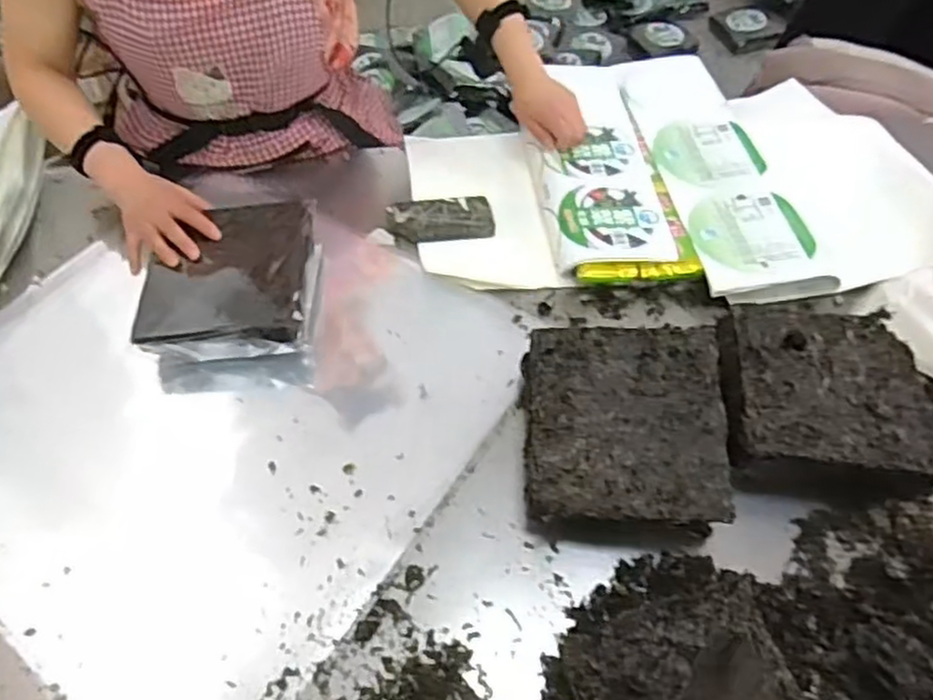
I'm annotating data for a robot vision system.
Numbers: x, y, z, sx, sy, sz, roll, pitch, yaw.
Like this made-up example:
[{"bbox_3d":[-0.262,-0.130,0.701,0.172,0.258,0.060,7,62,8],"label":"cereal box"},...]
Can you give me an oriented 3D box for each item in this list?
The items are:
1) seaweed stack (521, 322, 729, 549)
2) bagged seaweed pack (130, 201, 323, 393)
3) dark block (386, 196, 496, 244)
[{"bbox_3d":[0.154,0.081,0.712,0.186,0.094,0.197,3,54,3],"label":"seaweed stack"},{"bbox_3d":[-0.279,-0.079,0.847,0.188,0.079,0.226,-4,54,-2],"label":"bagged seaweed pack"},{"bbox_3d":[-0.035,-0.176,0.946,0.140,0.017,0.070,-4,54,-2],"label":"dark block"}]

